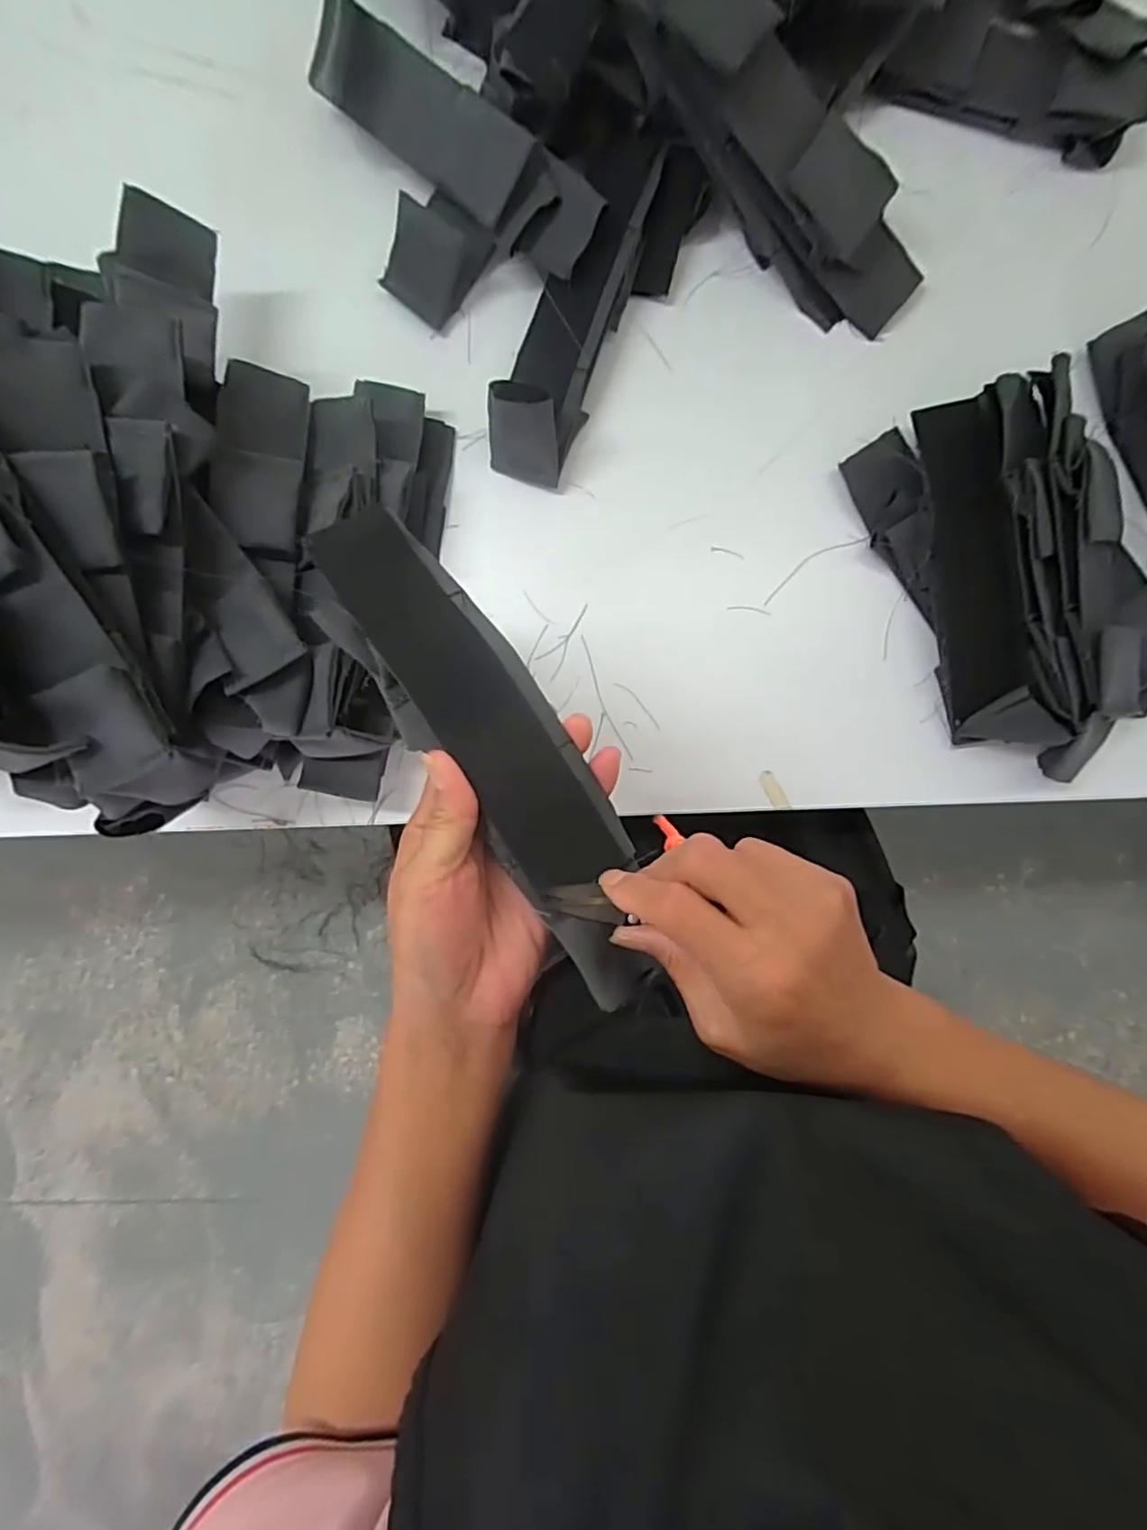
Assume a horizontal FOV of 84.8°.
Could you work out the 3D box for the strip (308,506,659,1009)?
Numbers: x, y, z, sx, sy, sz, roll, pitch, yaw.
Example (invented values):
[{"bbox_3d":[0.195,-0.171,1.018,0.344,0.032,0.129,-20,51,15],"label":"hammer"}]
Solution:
[{"bbox_3d":[-0.032,-0.007,0.253,0.052,0.023,0.219,-33,89,4],"label":"strip"}]

